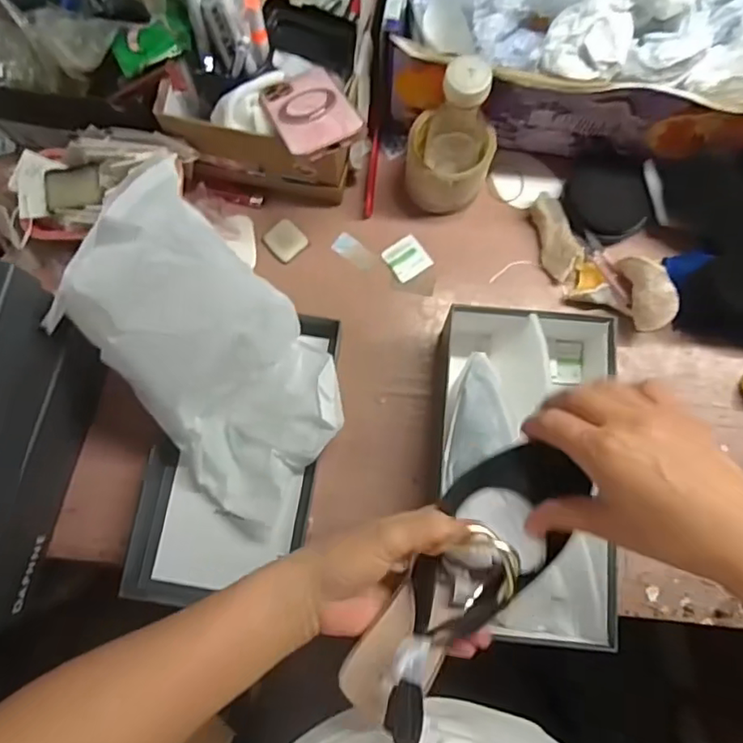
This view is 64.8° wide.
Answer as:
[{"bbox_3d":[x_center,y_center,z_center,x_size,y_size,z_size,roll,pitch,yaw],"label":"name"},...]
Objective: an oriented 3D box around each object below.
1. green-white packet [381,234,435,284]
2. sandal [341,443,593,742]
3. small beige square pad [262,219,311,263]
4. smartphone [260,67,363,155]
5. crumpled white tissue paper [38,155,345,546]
[{"bbox_3d":[0.041,-0.128,0.662,0.045,0.005,0.043,-35,81,-6],"label":"green-white packet"},{"bbox_3d":[0.060,0.129,0.366,0.072,0.051,0.192,38,78,7],"label":"sandal"},{"bbox_3d":[-0.098,-0.149,0.665,0.041,0.004,0.044,-43,82,-7],"label":"small beige square pad"},{"bbox_3d":[-0.063,-0.257,0.569,0.071,0.012,0.152,-24,50,-4],"label":"smartphone"},{"bbox_3d":[-0.145,-0.008,0.529,0.172,0.177,0.263,-39,82,-7],"label":"crumpled white tissue paper"}]

